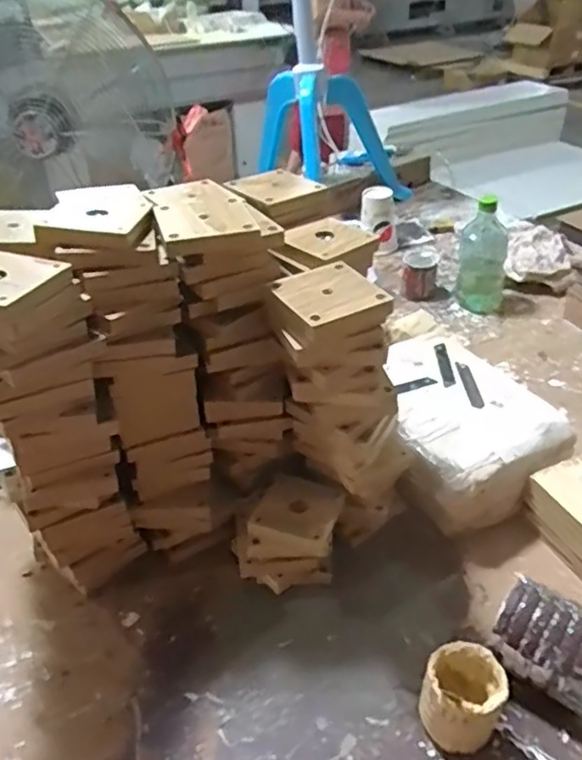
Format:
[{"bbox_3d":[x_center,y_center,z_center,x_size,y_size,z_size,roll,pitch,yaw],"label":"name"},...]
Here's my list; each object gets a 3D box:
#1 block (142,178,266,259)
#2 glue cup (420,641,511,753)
[{"bbox_3d":[-0.089,-0.163,0.599,0.086,0.024,0.175,-13,38,-14],"label":"block"},{"bbox_3d":[0.150,0.281,0.546,0.065,0.075,0.062,-1,37,1],"label":"glue cup"}]

